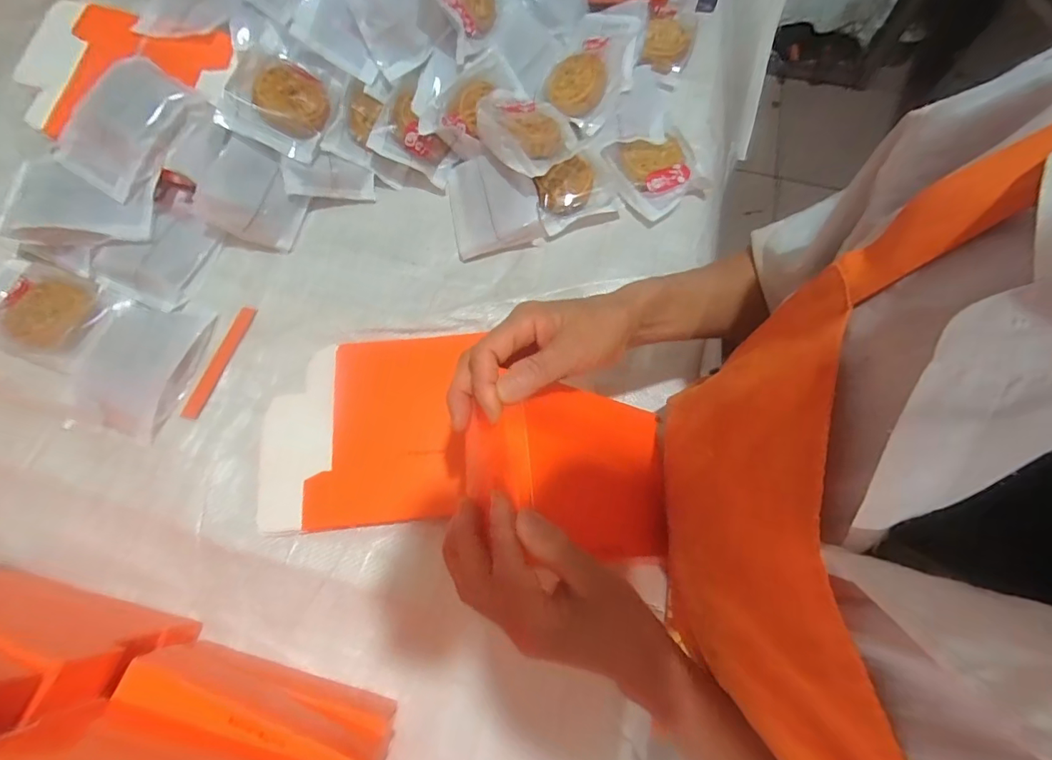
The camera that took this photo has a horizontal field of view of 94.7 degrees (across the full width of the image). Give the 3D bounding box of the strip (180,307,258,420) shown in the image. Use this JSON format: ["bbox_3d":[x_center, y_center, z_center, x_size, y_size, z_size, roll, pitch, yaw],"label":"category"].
[{"bbox_3d":[-0.287,-0.018,0.454,0.018,0.004,0.114,17,71,5],"label":"strip"}]

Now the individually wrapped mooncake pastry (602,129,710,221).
[{"bbox_3d":[0.140,-0.220,0.515,0.094,0.025,0.089,-18,73,-8],"label":"individually wrapped mooncake pastry"}]

